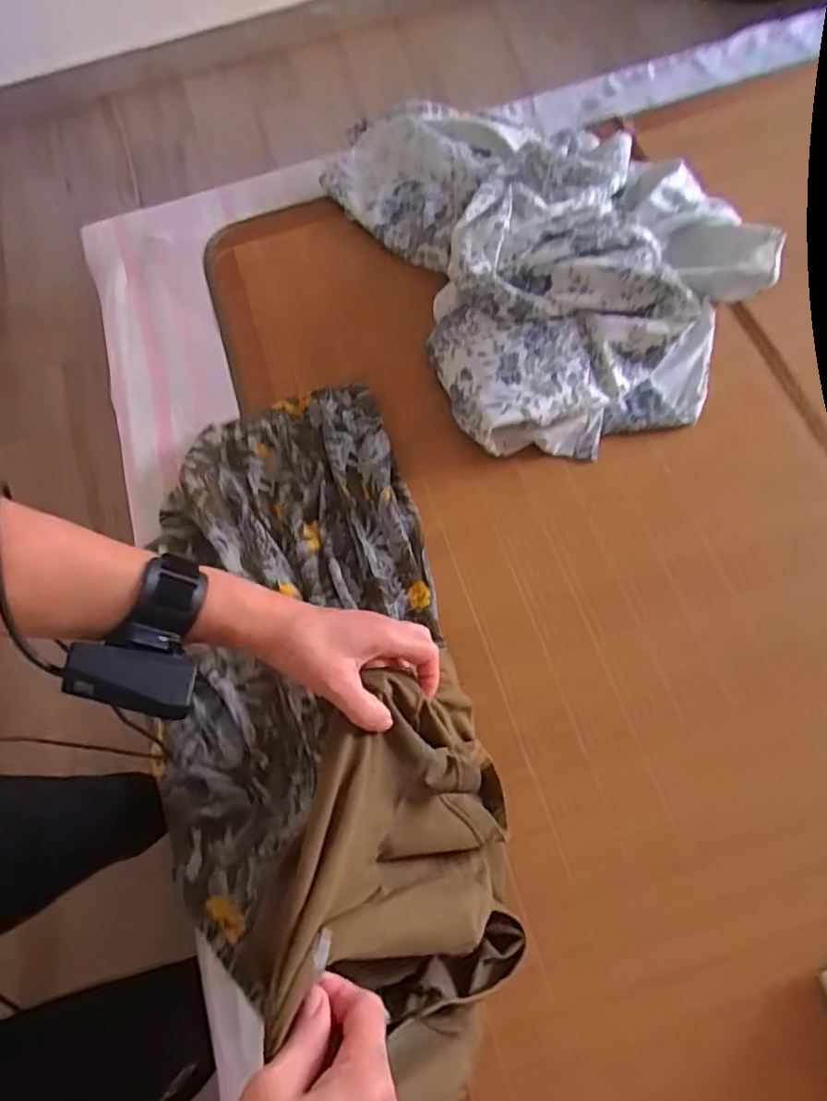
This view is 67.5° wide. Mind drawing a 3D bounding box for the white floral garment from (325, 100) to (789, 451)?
[{"bbox_3d":[0.197,-0.489,0.917,0.504,0.137,0.703,-24,71,-2],"label":"white floral garment"}]

